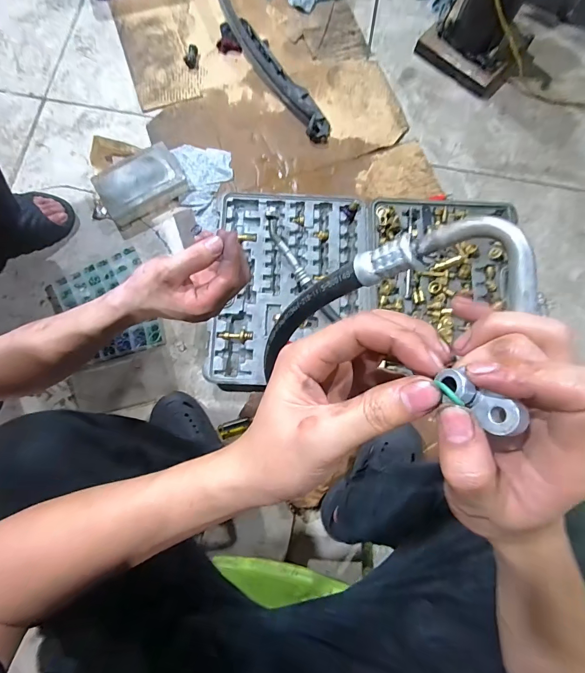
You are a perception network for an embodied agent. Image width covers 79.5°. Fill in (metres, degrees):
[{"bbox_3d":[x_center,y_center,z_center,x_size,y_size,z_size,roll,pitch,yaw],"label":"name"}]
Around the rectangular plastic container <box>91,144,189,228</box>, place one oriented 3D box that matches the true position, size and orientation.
[{"bbox_3d":[-0.365,-0.370,0.846,0.203,0.058,0.140,-33,80,-8],"label":"rectangular plastic container"}]

